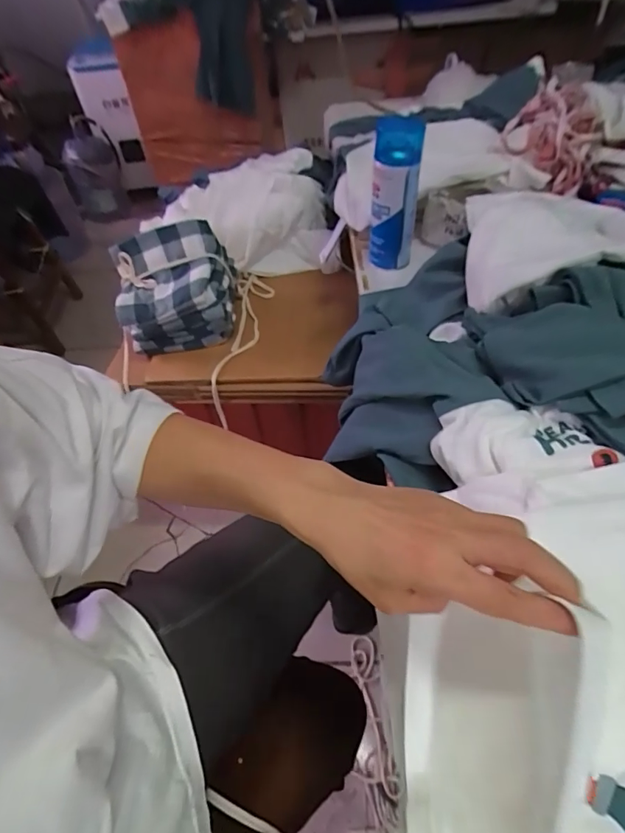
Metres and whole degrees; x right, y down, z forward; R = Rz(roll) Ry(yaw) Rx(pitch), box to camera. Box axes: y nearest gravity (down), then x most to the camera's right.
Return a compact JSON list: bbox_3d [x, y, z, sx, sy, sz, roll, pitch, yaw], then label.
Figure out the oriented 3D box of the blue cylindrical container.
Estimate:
[{"bbox_3d":[0.121,-0.322,0.675,0.065,0.197,0.079,6,51,10],"label":"blue cylindrical container"}]

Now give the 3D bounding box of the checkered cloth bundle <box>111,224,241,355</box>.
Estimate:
[{"bbox_3d":[-0.261,-0.243,0.891,0.212,0.173,0.159,-9,50,-3],"label":"checkered cloth bundle"}]

